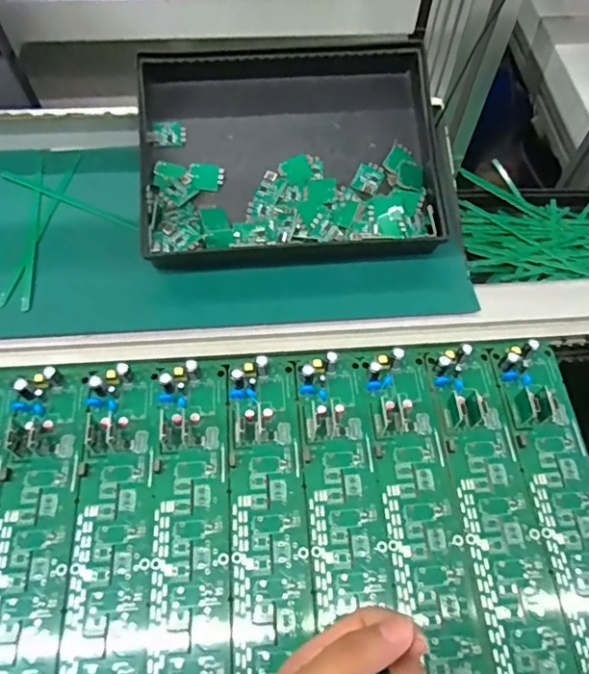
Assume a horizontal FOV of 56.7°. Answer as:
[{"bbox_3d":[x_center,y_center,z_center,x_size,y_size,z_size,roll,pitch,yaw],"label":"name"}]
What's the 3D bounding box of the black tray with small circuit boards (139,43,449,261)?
[{"bbox_3d":[0.002,-0.146,0.423,0.239,0.040,0.177,-5,70,-4],"label":"black tray with small circuit boards"}]

